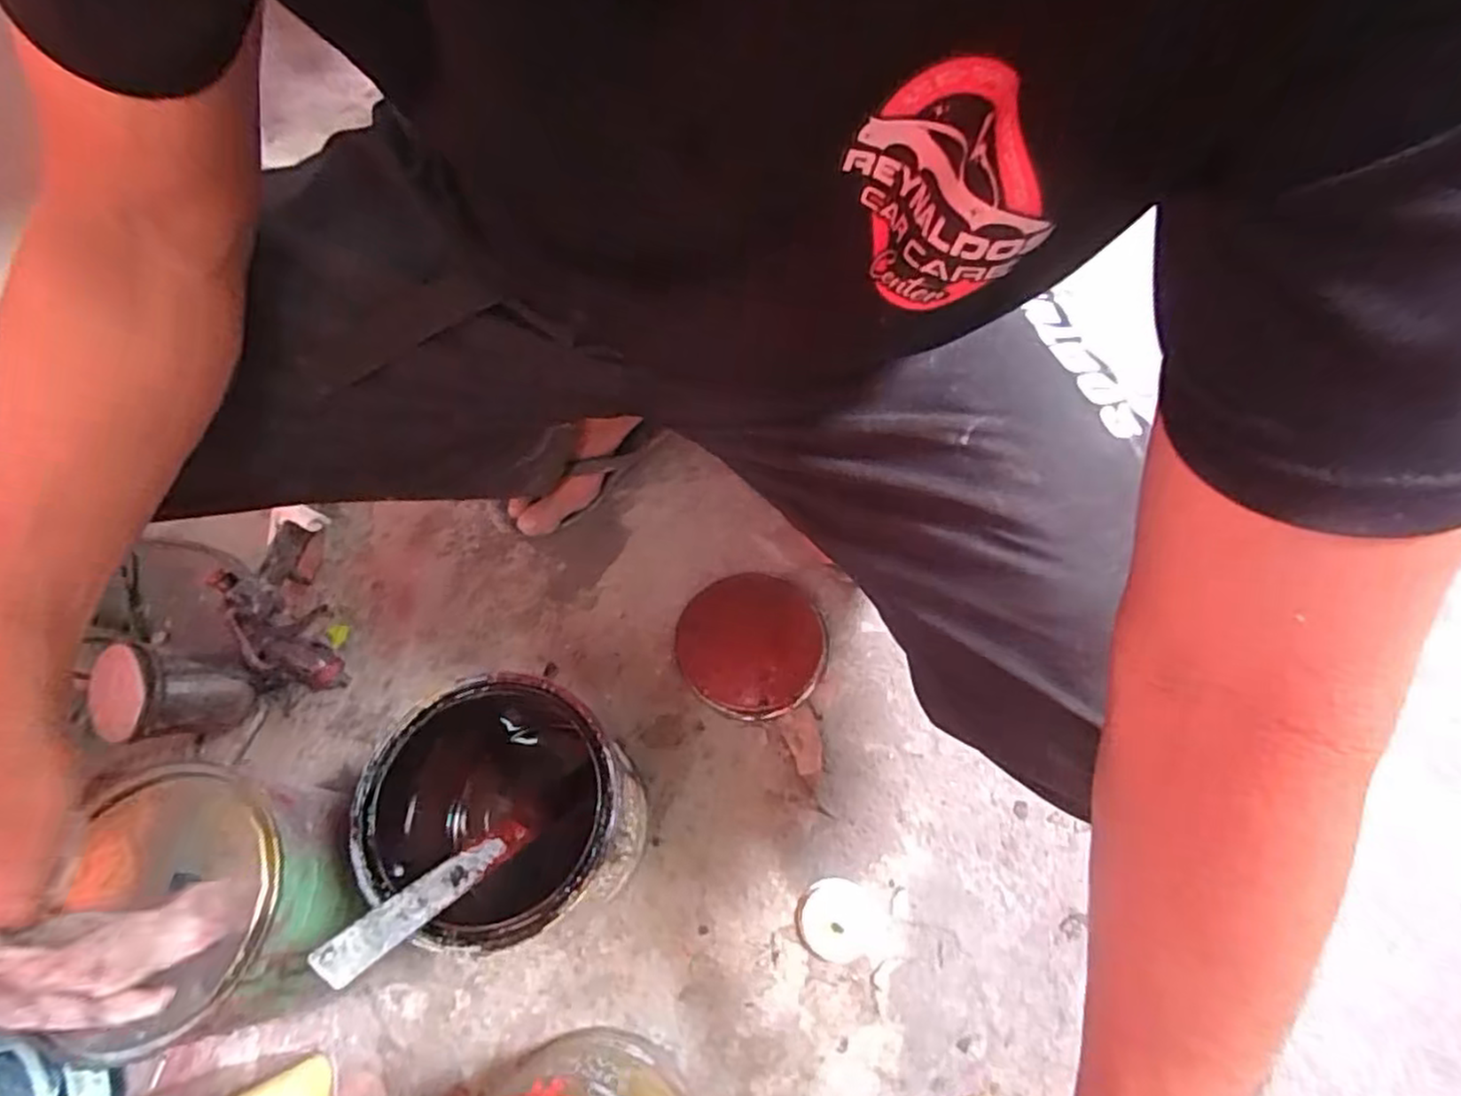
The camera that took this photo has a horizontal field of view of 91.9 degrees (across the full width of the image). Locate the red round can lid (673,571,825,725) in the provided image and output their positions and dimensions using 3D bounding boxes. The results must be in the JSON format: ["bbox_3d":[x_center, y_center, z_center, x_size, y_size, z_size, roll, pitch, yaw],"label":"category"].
[{"bbox_3d":[0.020,0.092,0.690,0.141,0.023,0.140,0,66,1],"label":"red round can lid"}]

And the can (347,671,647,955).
[{"bbox_3d":[-0.159,0.201,0.541,0.173,0.209,0.156,22,68,10],"label":"can"}]

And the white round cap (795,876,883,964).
[{"bbox_3d":[0.092,0.315,0.599,0.071,0.009,0.062,8,67,4],"label":"white round cap"}]

